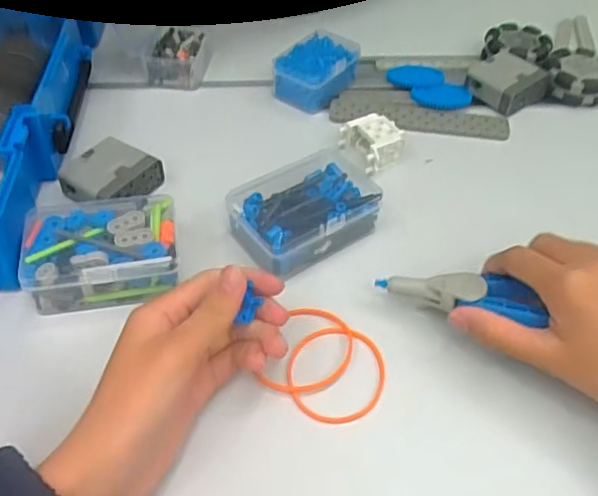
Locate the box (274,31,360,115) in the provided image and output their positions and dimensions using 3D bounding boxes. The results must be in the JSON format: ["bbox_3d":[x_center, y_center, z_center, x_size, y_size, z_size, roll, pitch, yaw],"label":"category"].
[{"bbox_3d":[0.016,-0.152,0.551,0.050,0.035,0.078,32,53,24],"label":"box"}]

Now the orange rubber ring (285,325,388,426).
[{"bbox_3d":[0.022,0.074,0.374,0.057,0.008,0.059,1,47,-1],"label":"orange rubber ring"}]

